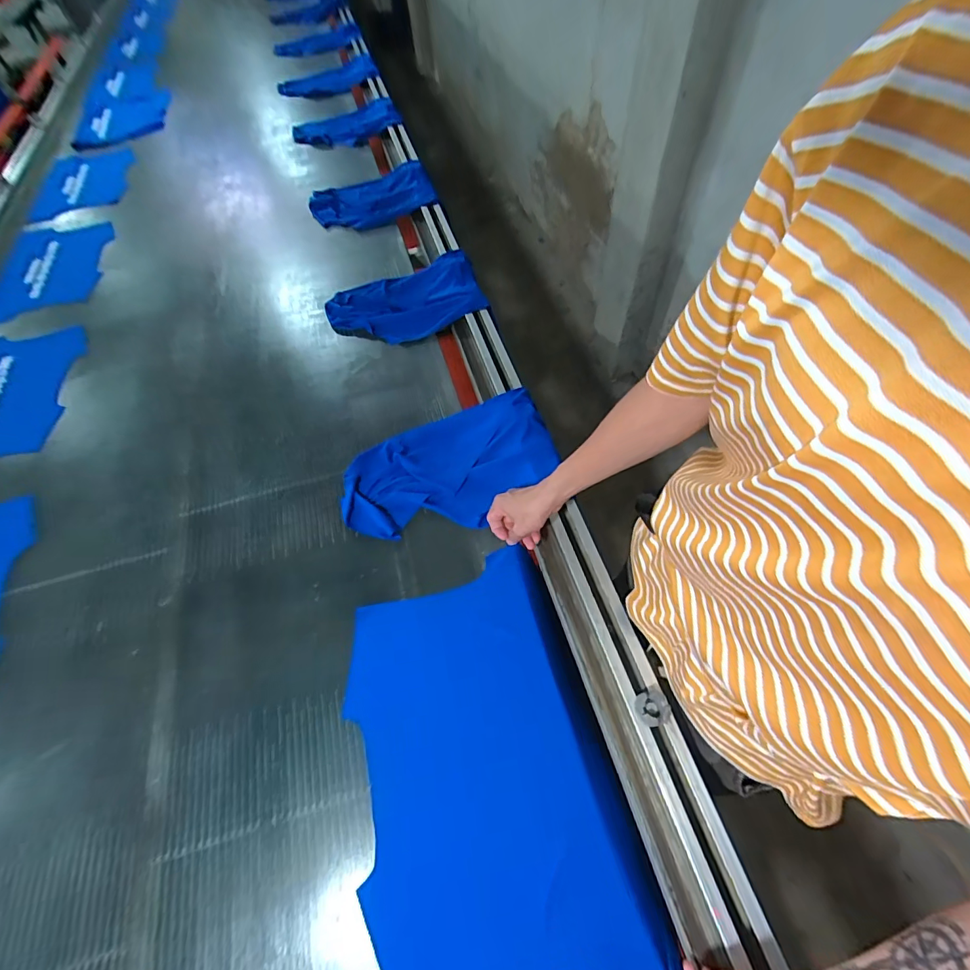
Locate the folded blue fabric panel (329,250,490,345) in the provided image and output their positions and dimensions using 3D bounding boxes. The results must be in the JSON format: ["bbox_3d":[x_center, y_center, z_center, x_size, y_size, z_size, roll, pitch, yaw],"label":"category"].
[{"bbox_3d":[-0.187,-0.422,1.040,0.350,0.070,0.207,-15,60,-5],"label":"folded blue fabric panel"}]

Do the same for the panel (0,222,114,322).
[{"bbox_3d":[-1.176,-0.598,1.230,0.288,0.032,0.409,-9,60,-2],"label":"panel"}]

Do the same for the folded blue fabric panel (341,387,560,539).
[{"bbox_3d":[-0.066,-0.025,0.790,0.378,0.047,0.236,-17,60,-6],"label":"folded blue fabric panel"}]

